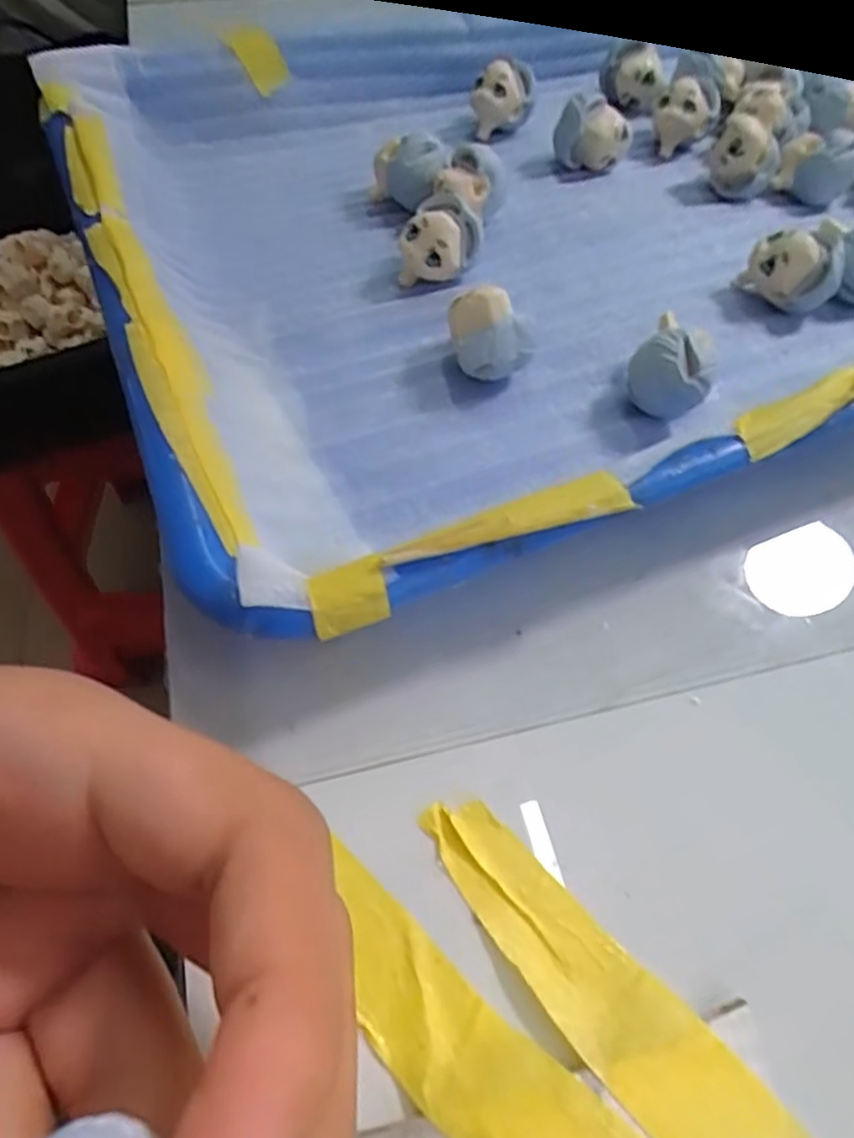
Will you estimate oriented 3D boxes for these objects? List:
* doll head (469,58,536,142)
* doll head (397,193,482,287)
[{"bbox_3d":[0.031,-0.191,0.268,0.024,0.026,0.022,8,59,3],"label":"doll head"},{"bbox_3d":[0.004,-0.106,0.215,0.018,0.024,0.023,33,63,17],"label":"doll head"}]

